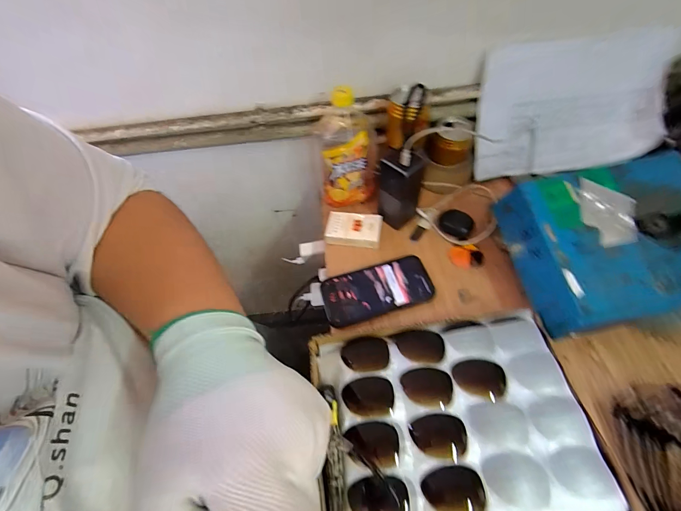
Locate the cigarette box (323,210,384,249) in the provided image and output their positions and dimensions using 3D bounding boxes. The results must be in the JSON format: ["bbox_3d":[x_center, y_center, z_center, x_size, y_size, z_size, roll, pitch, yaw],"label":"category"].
[{"bbox_3d":[0.023,-0.045,0.554,0.092,0.023,0.057,7,57,10],"label":"cigarette box"}]

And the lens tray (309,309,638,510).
[{"bbox_3d":[0.138,0.274,0.314,0.295,0.040,0.430,-10,55,-1],"label":"lens tray"}]

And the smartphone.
[{"bbox_3d":[0.057,0.053,0.491,0.166,0.011,0.081,-16,56,-5],"label":"smartphone"}]

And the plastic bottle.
[{"bbox_3d":[0.011,-0.180,0.541,0.094,0.186,0.097,1,56,6],"label":"plastic bottle"}]

